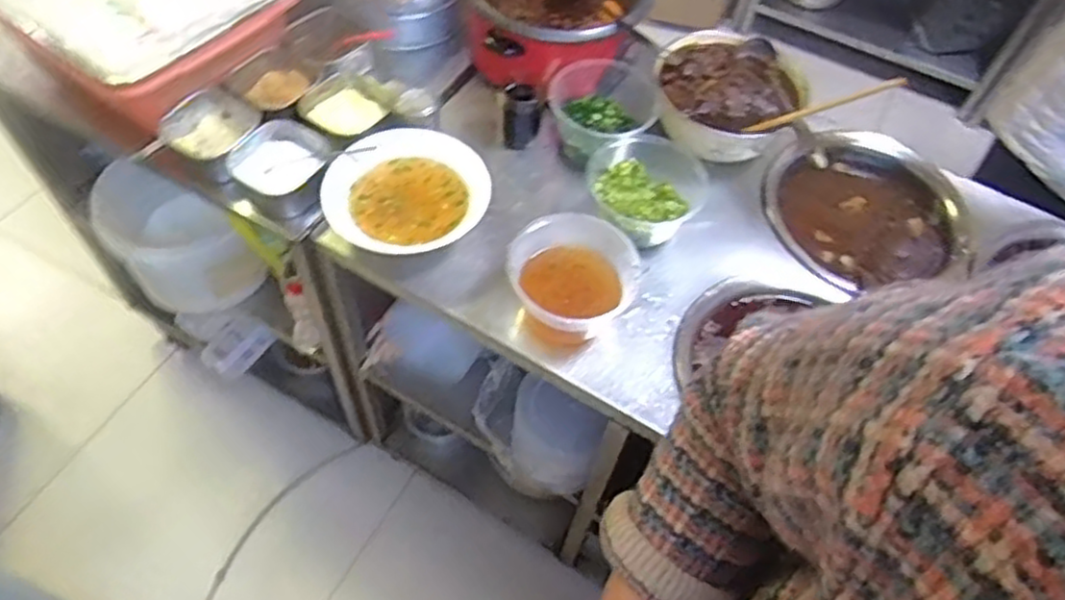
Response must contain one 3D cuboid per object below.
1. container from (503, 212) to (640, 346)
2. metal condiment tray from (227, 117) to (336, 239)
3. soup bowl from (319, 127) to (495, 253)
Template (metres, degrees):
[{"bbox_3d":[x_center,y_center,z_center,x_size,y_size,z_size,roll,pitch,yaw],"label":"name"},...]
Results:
[{"bbox_3d":[0.040,-0.024,0.823,0.141,0.082,0.125,-14,59,-14],"label":"container"},{"bbox_3d":[-0.302,-0.153,0.908,0.129,0.073,0.115,31,59,15],"label":"metal condiment tray"},{"bbox_3d":[-0.150,-0.122,0.878,0.191,0.056,0.176,-19,60,-17],"label":"soup bowl"}]

